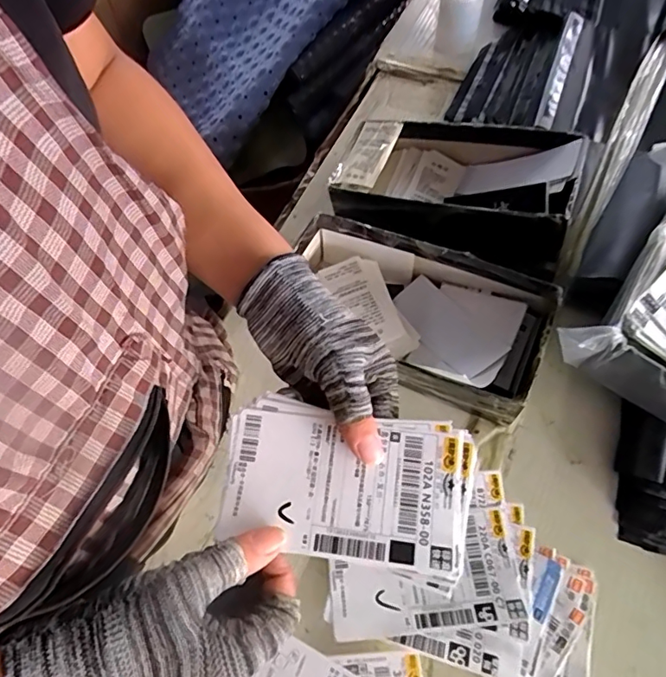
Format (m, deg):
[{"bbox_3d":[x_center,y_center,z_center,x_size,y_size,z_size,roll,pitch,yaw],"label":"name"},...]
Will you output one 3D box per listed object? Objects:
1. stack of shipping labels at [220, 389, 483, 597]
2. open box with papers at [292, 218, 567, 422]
[{"bbox_3d":[0.006,0.082,0.286,0.139,0.020,0.081,10,59,10],"label":"stack of shipping labels"},{"bbox_3d":[0.064,-0.020,0.422,0.212,0.059,0.115,22,64,17],"label":"open box with papers"}]

